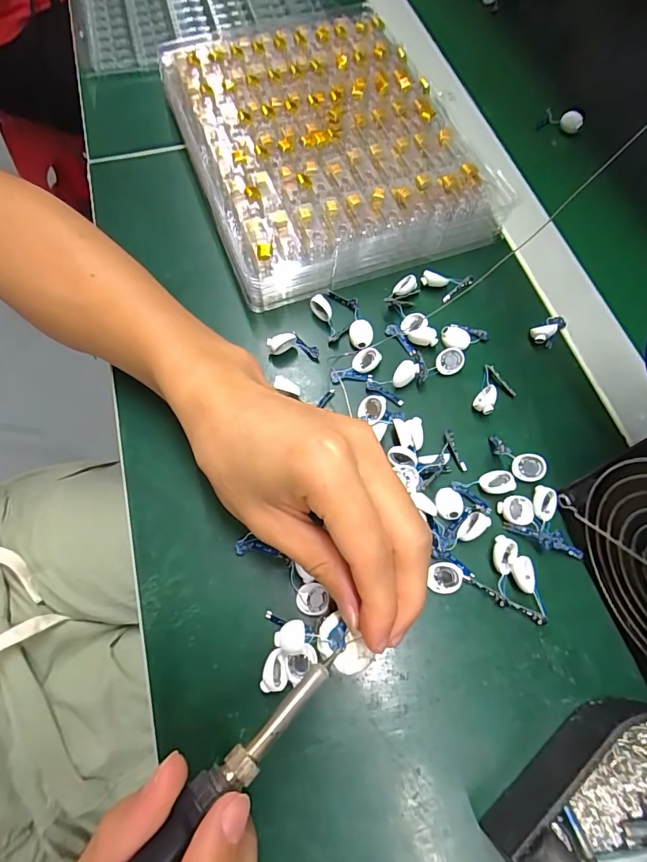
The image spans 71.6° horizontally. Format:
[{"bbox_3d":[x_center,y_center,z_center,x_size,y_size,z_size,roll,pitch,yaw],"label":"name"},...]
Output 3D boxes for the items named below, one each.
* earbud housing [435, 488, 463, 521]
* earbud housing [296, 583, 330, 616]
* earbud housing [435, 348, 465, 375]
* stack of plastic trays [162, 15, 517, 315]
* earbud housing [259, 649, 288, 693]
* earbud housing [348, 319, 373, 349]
[{"bbox_3d":[0.071,0.040,0.252,0.015,0.005,0.017,0,68,0],"label":"earbud housing"},{"bbox_3d":[-0.006,0.087,0.231,0.016,0.005,0.015,5,68,2],"label":"earbud housing"},{"bbox_3d":[0.081,-0.045,0.288,0.016,0.008,0.017,0,68,0],"label":"earbud housing"},{"bbox_3d":[-0.003,-0.224,0.348,0.197,0.037,0.258,-19,69,-8],"label":"stack of plastic trays"},{"bbox_3d":[-0.024,0.116,0.218,0.013,0.009,0.018,-5,68,-2],"label":"earbud housing"},{"bbox_3d":[0.025,-0.063,0.295,0.015,0.009,0.020,-9,68,-4],"label":"earbud housing"}]

